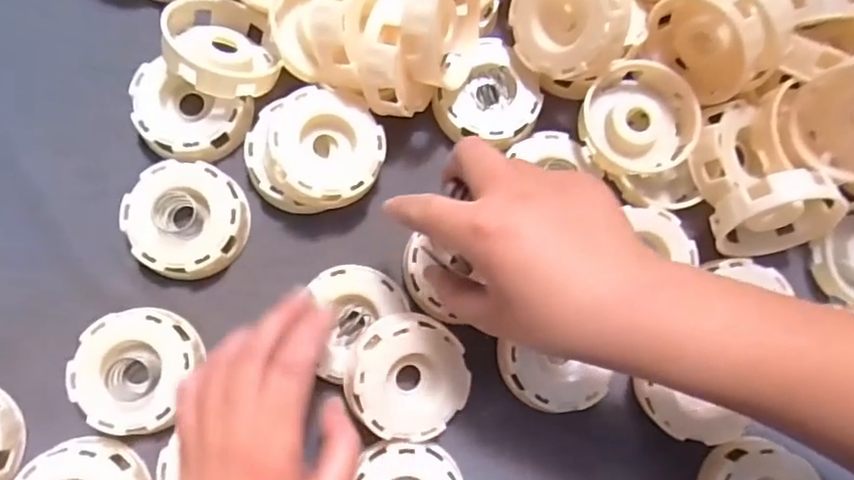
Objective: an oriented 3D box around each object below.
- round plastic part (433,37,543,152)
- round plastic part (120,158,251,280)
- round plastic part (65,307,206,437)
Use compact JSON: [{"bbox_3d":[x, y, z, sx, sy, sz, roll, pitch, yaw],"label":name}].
[{"bbox_3d":[0.039,-0.085,0.370,0.057,0.023,0.065,39,79,3],"label":"round plastic part"},{"bbox_3d":[-0.137,-0.011,0.345,0.064,0.020,0.064,1,80,-4],"label":"round plastic part"},{"bbox_3d":[-0.159,0.070,0.331,0.059,0.027,0.064,1,80,-4],"label":"round plastic part"}]

